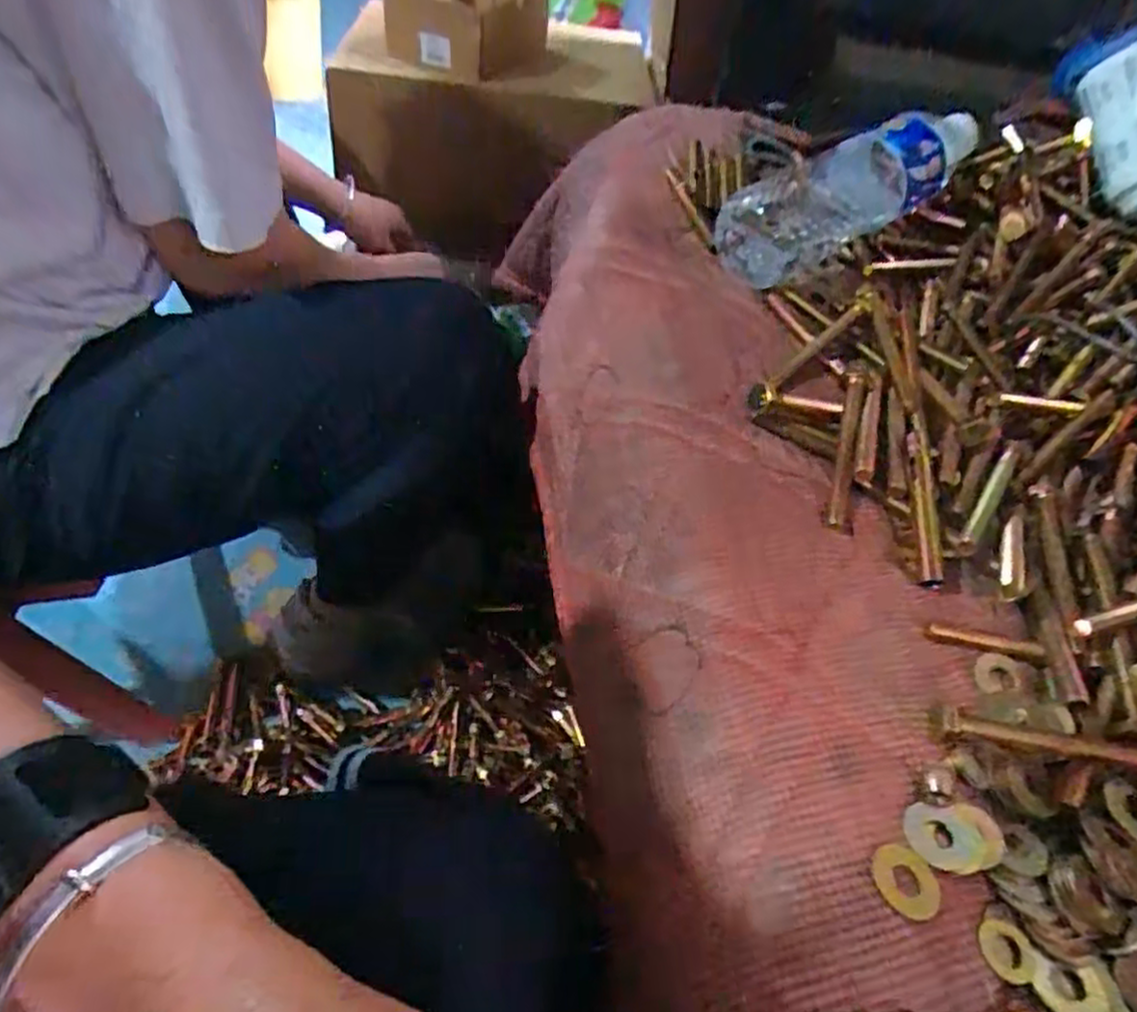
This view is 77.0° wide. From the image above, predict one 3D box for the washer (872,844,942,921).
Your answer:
[{"bbox_3d":[0.119,0.131,0.250,0.023,0.004,0.024,1,51,-2],"label":"washer"}]

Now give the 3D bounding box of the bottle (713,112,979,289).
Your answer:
[{"bbox_3d":[0.204,-0.224,0.496,0.230,0.057,0.059,-27,57,-22],"label":"bottle"}]

